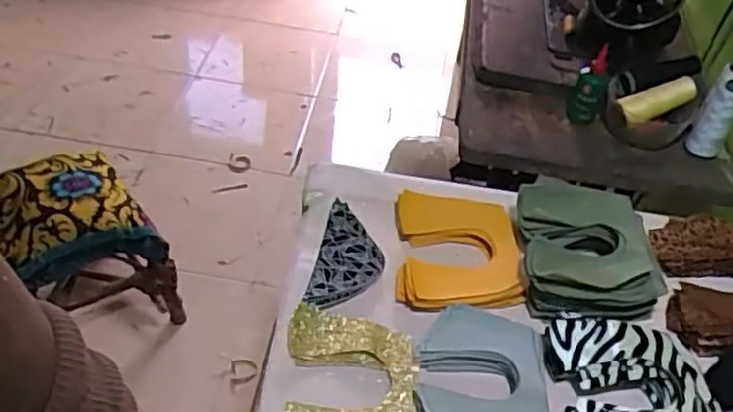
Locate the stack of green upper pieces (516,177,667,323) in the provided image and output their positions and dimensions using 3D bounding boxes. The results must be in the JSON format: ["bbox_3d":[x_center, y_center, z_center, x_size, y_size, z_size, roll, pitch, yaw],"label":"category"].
[{"bbox_3d":[0.244,0.054,0.790,0.151,0.075,0.162,9,44,1],"label":"stack of green upper pieces"}]

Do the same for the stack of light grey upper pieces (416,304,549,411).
[{"bbox_3d":[0.111,0.166,0.665,0.119,0.025,0.158,10,44,2],"label":"stack of light grey upper pieces"}]

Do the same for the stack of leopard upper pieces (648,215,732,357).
[{"bbox_3d":[0.403,0.090,0.797,0.138,0.048,0.173,5,44,-3],"label":"stack of leopard upper pieces"}]

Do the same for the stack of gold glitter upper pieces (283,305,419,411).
[{"bbox_3d":[-0.015,0.170,0.668,0.123,0.022,0.154,4,44,-4],"label":"stack of gold glitter upper pieces"}]

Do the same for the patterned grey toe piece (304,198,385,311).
[{"bbox_3d":[-0.018,0.059,0.779,0.071,0.020,0.143,11,44,3],"label":"patterned grey toe piece"}]

